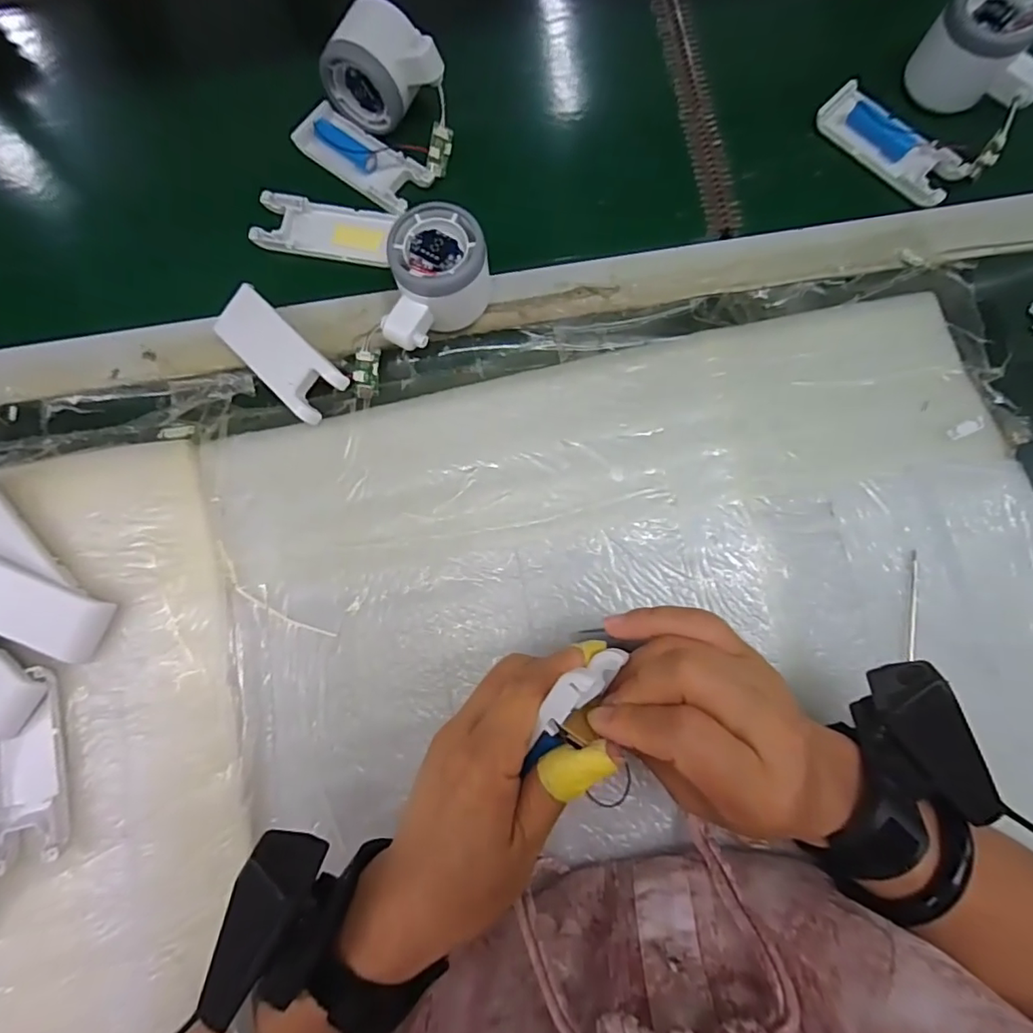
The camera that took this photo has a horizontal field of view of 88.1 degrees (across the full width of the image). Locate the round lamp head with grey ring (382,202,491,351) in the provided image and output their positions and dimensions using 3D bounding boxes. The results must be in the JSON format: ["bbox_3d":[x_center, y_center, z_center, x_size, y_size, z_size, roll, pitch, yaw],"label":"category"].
[{"bbox_3d":[-0.049,-0.144,0.340,0.056,0.049,0.082,7,80,2],"label":"round lamp head with grey ring"}]

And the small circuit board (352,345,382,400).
[{"bbox_3d":[-0.097,-0.093,0.349,0.016,0.004,0.031,2,112,-18],"label":"small circuit board"}]

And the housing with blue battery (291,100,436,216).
[{"bbox_3d":[-0.112,-0.261,0.388,0.103,0.015,0.041,39,82,7],"label":"housing with blue battery"}]

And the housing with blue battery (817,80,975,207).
[{"bbox_3d":[0.265,-0.264,0.379,0.040,0.011,0.105,-42,82,-6],"label":"housing with blue battery"}]

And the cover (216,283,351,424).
[{"bbox_3d":[-0.155,-0.106,0.346,0.098,0.013,0.039,44,102,10],"label":"cover"}]

